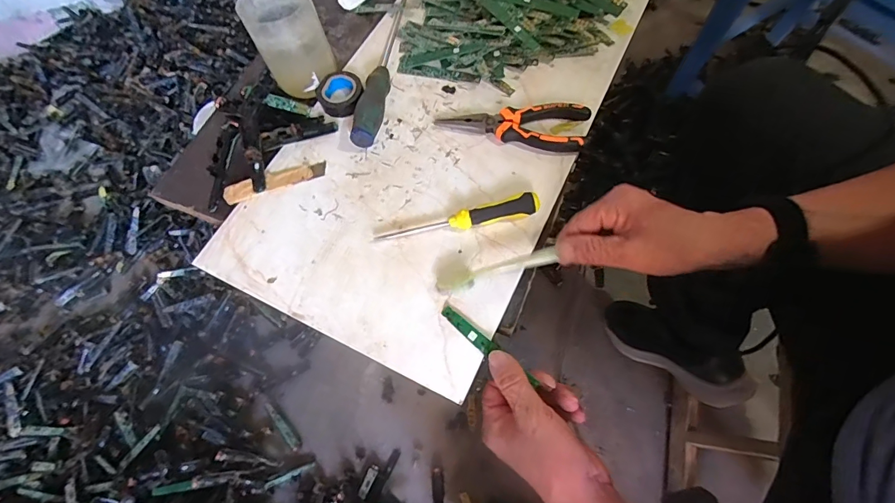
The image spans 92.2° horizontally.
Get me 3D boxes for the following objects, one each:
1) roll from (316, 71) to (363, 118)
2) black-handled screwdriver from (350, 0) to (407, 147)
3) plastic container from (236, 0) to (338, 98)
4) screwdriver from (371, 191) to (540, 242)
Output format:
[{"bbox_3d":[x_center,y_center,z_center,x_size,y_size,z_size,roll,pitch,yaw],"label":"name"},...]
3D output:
[{"bbox_3d":[-0.125,-0.184,0.498,0.052,0.019,0.057,-6,64,3],"label":"roll"},{"bbox_3d":[-0.074,-0.228,0.511,0.028,0.035,0.248,4,65,8],"label":"black-handled screwdriver"},{"bbox_3d":[-0.177,-0.239,0.488,0.076,0.098,0.080,-26,66,-8],"label":"plastic container"},{"bbox_3d":[0.009,-0.028,0.411,0.158,0.021,0.021,-14,64,-1],"label":"screwdriver"}]

